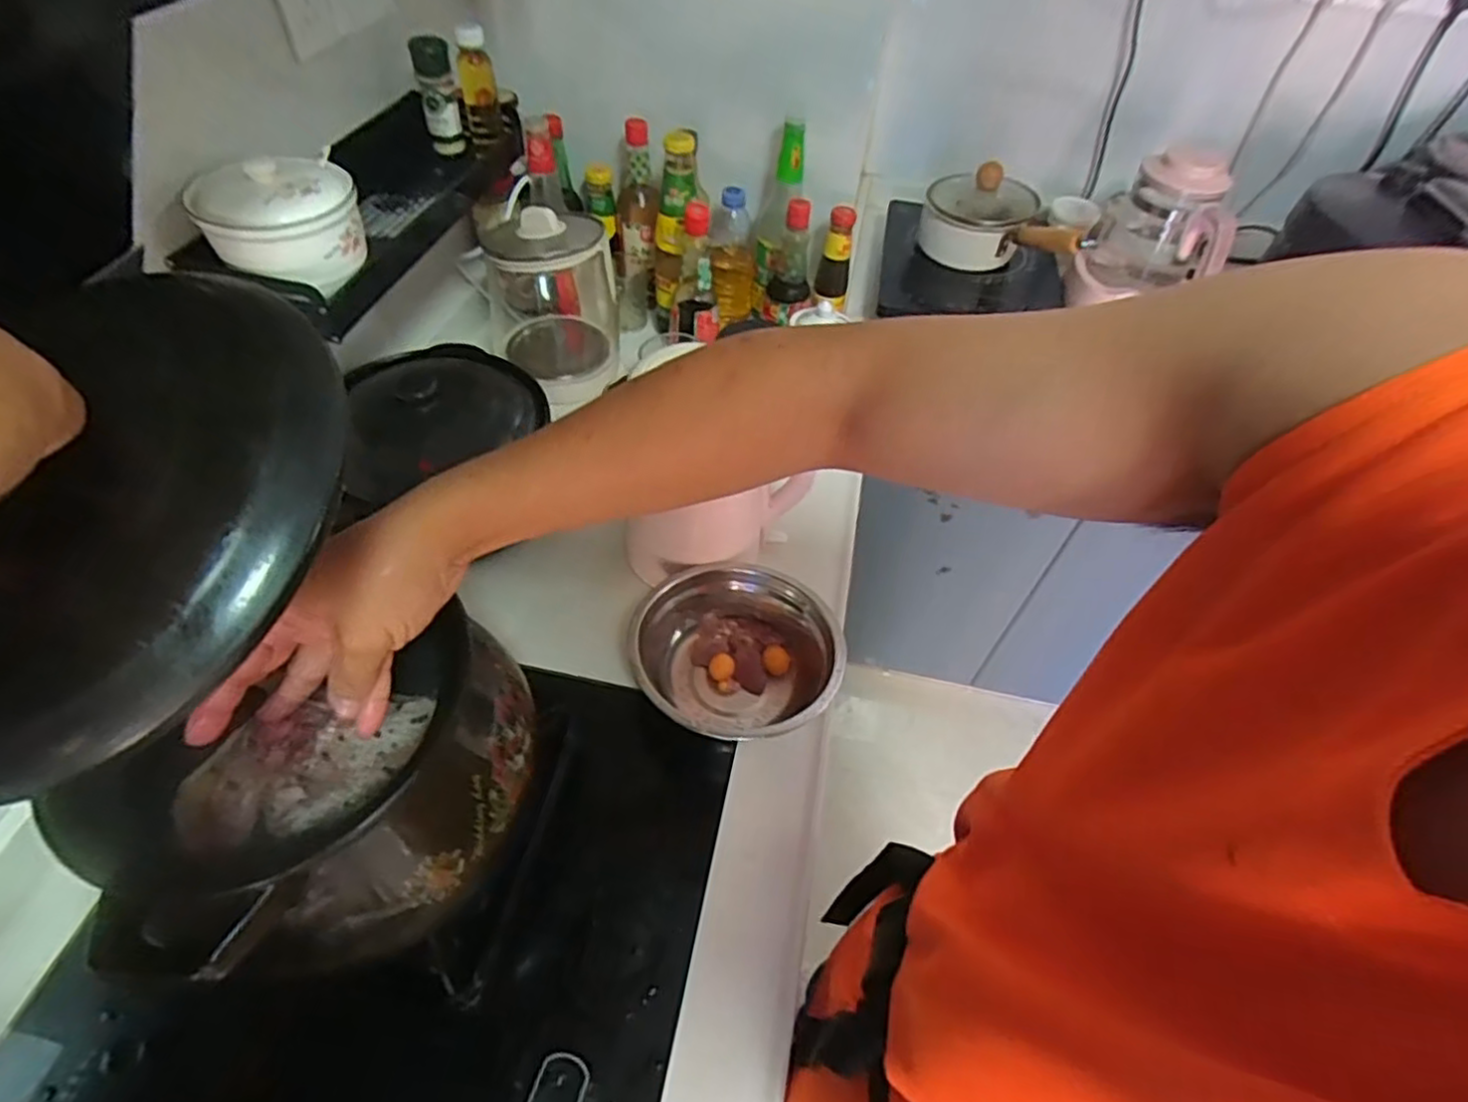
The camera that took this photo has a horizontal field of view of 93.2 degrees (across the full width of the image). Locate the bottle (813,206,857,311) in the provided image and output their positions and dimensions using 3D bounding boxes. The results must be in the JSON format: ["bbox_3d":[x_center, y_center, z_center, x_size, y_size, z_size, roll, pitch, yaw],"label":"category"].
[{"bbox_3d":[0.145,-0.411,0.990,0.046,0.147,0.048,11,51,4],"label":"bottle"}]

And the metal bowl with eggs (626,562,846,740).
[{"bbox_3d":[-0.002,0.102,0.660,0.184,0.080,0.182,2,51,-3],"label":"metal bowl with eggs"}]

